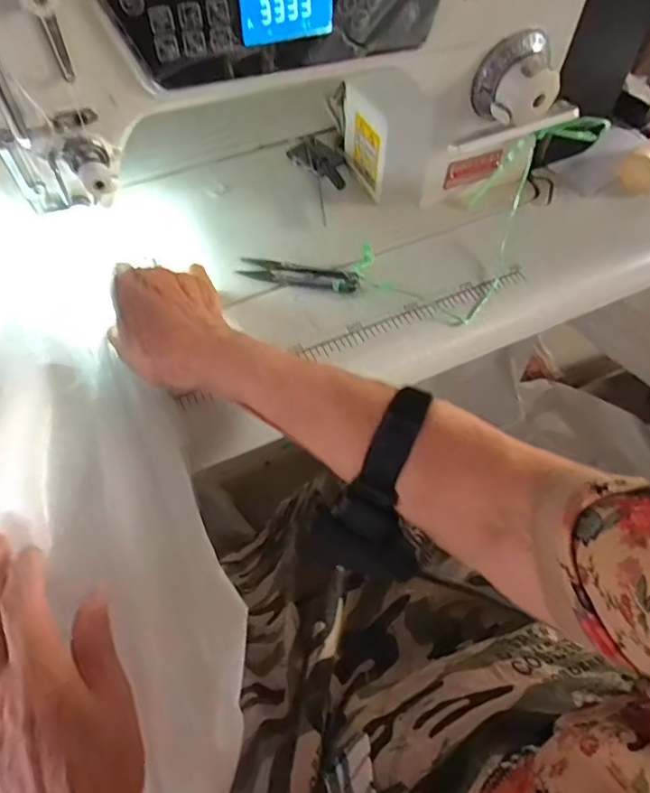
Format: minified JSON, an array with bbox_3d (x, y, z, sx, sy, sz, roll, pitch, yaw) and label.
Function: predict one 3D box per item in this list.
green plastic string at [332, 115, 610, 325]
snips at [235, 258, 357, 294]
[{"bbox_3d":[0.130,-0.148,0.451,0.259,0.050,0.100,-43,66,-10],"label":"green plastic string"},{"bbox_3d":[-0.022,-0.099,0.446,0.097,0.008,0.024,14,57,9],"label":"snips"}]

